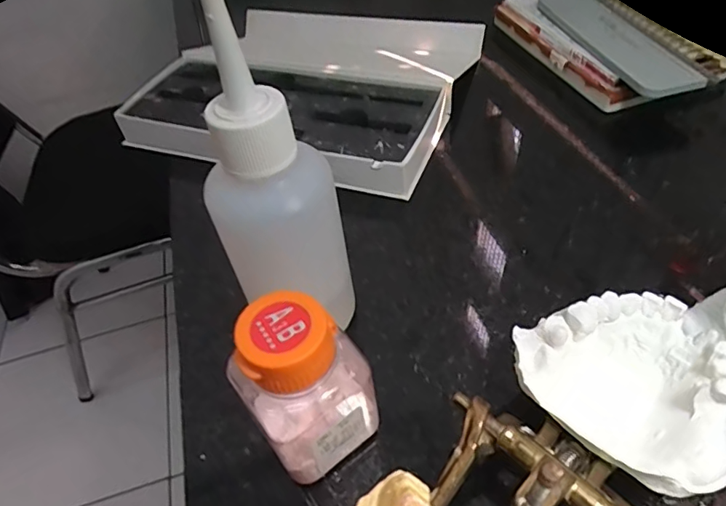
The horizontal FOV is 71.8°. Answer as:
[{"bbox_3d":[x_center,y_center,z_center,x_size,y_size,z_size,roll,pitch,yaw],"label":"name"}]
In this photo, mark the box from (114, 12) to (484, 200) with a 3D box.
[{"bbox_3d":[-0.039,-0.124,0.366,0.218,0.030,0.193,18,52,21],"label":"box"}]

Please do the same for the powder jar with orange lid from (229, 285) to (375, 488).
[{"bbox_3d":[-0.017,0.048,0.179,0.044,0.073,0.034,-35,54,-23],"label":"powder jar with orange lid"}]

